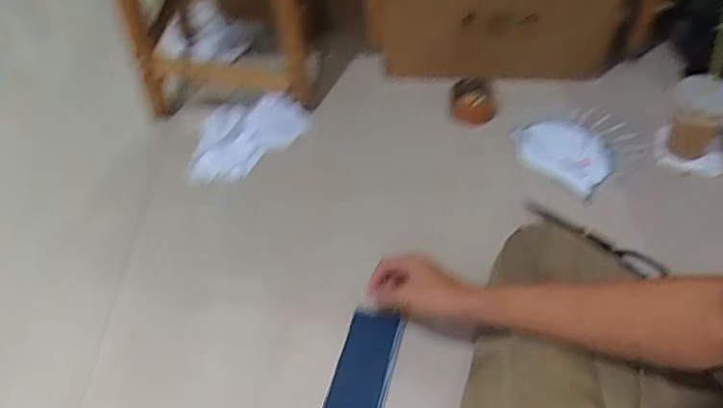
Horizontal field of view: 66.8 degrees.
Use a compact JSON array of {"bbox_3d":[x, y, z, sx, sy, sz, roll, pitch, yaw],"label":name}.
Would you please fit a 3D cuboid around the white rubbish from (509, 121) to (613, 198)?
[{"bbox_3d":[0.337,-0.092,0.925,0.162,0.029,0.172,2,50,-3],"label":"white rubbish"}]

